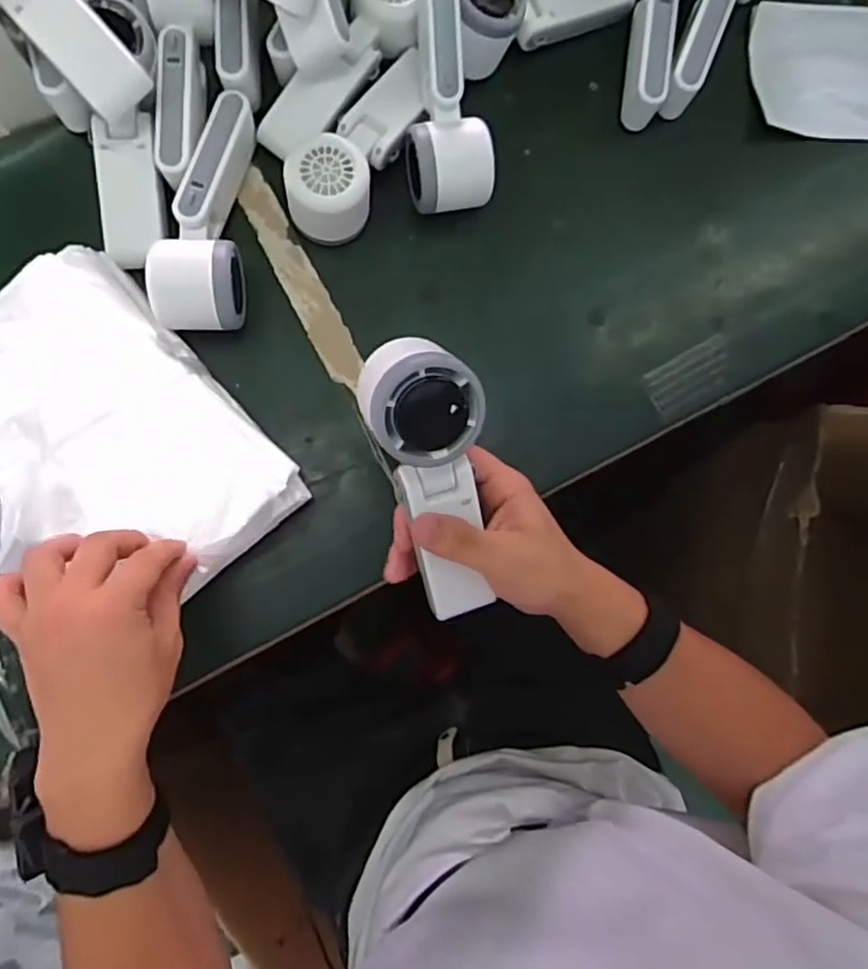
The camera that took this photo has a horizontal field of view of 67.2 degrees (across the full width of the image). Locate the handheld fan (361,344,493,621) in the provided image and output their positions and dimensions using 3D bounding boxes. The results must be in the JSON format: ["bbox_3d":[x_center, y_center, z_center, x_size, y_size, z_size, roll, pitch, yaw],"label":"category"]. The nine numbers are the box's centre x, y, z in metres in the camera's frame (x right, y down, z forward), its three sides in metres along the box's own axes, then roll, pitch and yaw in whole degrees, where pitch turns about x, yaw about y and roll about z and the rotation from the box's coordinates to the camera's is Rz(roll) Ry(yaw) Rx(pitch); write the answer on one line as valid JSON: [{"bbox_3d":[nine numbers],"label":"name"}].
[{"bbox_3d":[-0.001,0.001,0.369,0.058,0.046,0.163,-13,121,-6],"label":"handheld fan"}]

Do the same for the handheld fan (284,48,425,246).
[{"bbox_3d":[-0.054,-0.247,0.471,0.059,0.052,0.157,26,83,-2],"label":"handheld fan"}]

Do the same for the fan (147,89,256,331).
[{"bbox_3d":[-0.157,-0.184,0.453,0.056,0.060,0.162,1,84,-5],"label":"fan"}]

